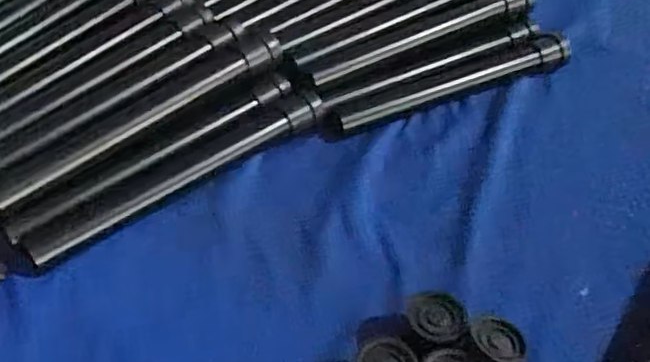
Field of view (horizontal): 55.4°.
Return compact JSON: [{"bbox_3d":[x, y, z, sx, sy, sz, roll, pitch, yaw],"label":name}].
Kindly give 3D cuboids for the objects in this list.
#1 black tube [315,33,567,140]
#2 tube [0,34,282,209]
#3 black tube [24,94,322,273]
[{"bbox_3d":[0.113,-0.085,0.551,0.251,0.029,0.032,-20,49,-21],"label":"black tube"},{"bbox_3d":[-0.133,-0.052,0.470,0.245,0.026,0.026,-33,55,-30],"label":"tube"},{"bbox_3d":[-0.103,-0.006,0.467,0.243,0.023,0.025,-30,53,-28],"label":"black tube"}]

